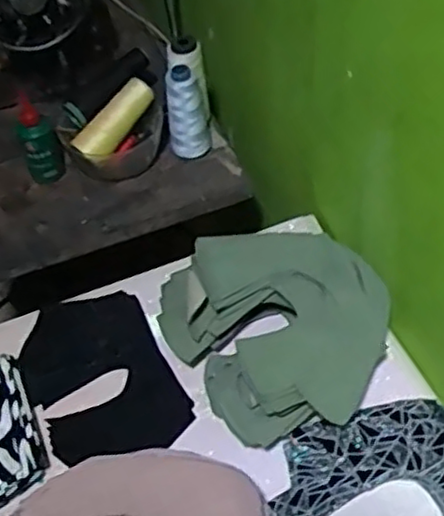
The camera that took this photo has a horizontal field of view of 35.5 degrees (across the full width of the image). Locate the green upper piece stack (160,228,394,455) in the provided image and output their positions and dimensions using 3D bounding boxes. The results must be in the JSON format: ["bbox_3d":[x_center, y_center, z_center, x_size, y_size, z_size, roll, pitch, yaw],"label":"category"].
[{"bbox_3d":[0.055,0.054,0.618,0.184,0.065,0.191,-31,54,-19],"label":"green upper piece stack"}]

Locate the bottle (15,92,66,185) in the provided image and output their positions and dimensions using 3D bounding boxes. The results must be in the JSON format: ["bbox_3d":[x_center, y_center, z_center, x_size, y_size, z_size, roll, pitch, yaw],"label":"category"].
[{"bbox_3d":[-0.211,-0.138,0.796,0.041,0.103,0.034,-17,51,-9],"label":"bottle"}]

